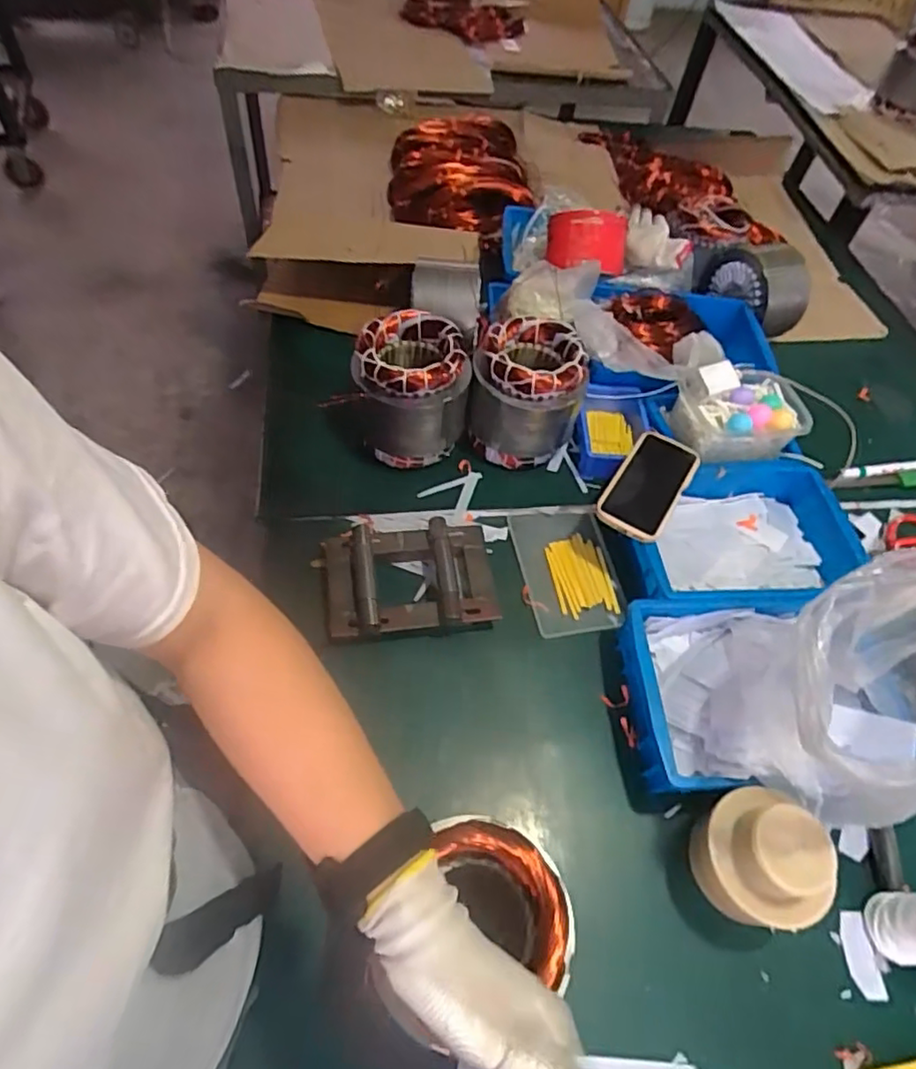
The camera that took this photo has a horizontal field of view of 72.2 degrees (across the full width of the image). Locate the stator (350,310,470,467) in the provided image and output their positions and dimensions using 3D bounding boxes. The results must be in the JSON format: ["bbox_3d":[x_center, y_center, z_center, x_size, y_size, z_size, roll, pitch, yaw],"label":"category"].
[{"bbox_3d":[-0.062,-0.189,0.843,0.143,0.163,0.133,2,56,-4],"label":"stator"}]

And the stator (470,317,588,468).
[{"bbox_3d":[0.093,-0.189,0.859,0.144,0.161,0.131,2,56,-4],"label":"stator"}]

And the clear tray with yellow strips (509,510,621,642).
[{"bbox_3d":[0.142,0.046,0.810,0.117,0.017,0.174,-8,57,-10],"label":"clear tray with yellow strips"}]

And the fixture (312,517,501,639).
[{"bbox_3d":[-0.060,0.051,0.758,0.206,0.047,0.142,-6,57,-9],"label":"fixture"}]

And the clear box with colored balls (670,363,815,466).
[{"bbox_3d":[0.390,-0.168,0.862,0.164,0.075,0.114,-3,57,-7],"label":"clear box with colored balls"}]

